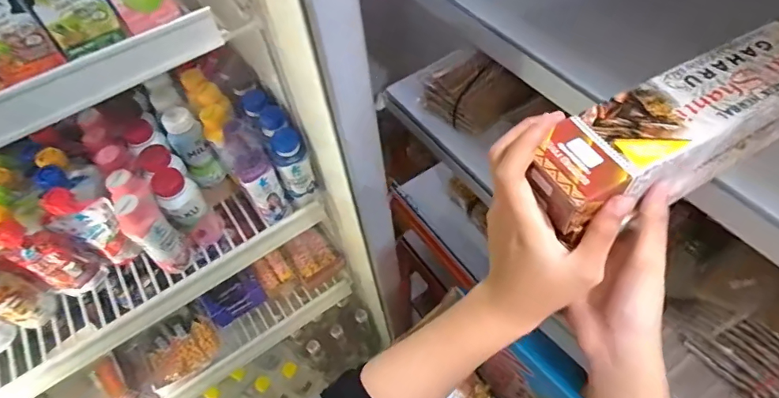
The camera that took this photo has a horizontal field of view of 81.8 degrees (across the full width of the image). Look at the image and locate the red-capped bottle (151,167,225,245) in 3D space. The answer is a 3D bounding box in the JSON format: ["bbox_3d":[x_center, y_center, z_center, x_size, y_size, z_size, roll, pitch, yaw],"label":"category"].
[{"bbox_3d":[-0.288,0.014,0.646,0.051,0.126,0.051,-38,60,-19],"label":"red-capped bottle"}]

